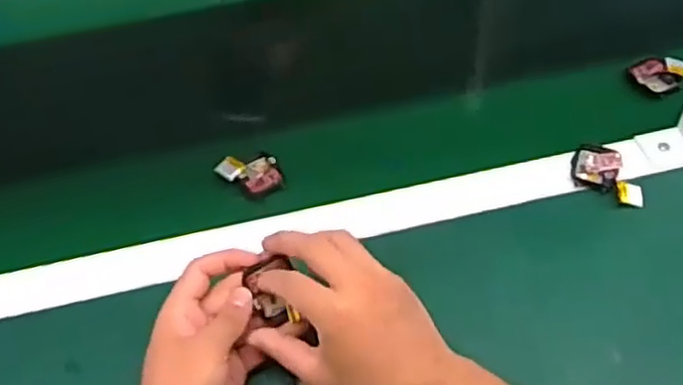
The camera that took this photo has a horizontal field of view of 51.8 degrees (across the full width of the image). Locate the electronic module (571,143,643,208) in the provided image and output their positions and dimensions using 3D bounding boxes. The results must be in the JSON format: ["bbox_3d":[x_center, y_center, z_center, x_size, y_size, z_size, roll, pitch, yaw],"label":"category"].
[{"bbox_3d":[0.221,-0.014,0.598,0.045,0.012,0.074,-11,53,-4],"label":"electronic module"}]

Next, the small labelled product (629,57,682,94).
[{"bbox_3d":[0.304,-0.111,0.668,0.050,0.015,0.035,-13,53,-5],"label":"small labelled product"}]

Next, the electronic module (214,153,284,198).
[{"bbox_3d":[-0.080,-0.015,0.620,0.052,0.017,0.045,-19,54,-10],"label":"electronic module"}]

